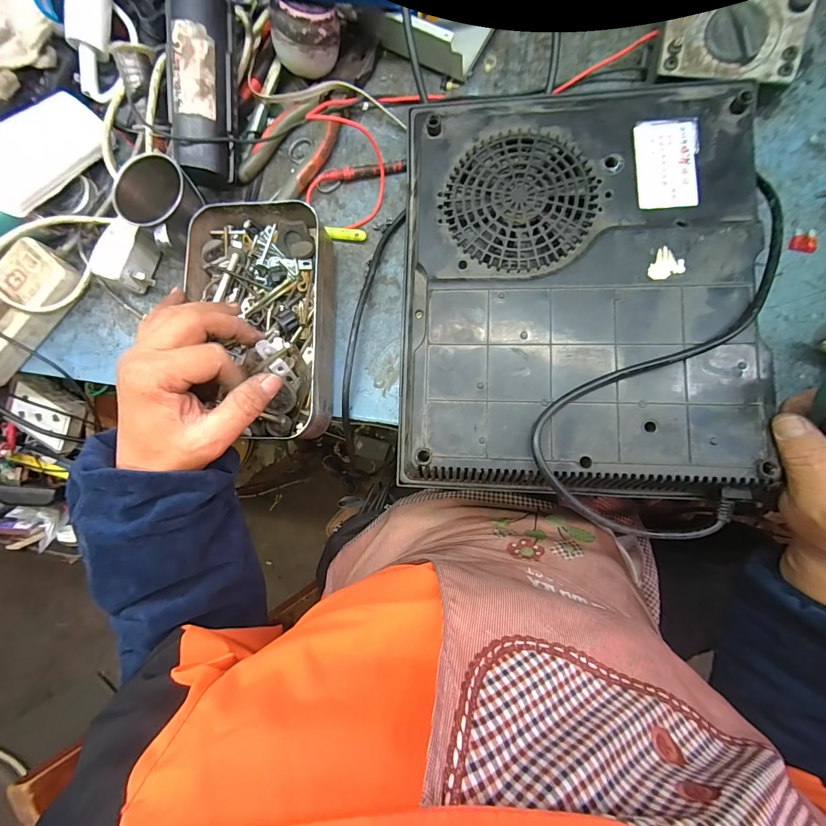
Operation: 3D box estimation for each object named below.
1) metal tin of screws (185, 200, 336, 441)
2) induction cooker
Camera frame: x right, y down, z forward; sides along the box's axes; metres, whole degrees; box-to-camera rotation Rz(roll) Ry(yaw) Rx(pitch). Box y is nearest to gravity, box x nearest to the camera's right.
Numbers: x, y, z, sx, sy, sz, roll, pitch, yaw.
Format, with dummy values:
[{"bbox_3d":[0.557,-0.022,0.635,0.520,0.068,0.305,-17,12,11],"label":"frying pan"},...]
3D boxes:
[{"bbox_3d":[-0.138,-0.081,0.334,0.122,0.047,0.207,0,85,4],"label":"metal tin of screws"},{"bbox_3d":[0.126,-0.106,0.305,0.268,0.049,0.343,2,85,4],"label":"induction cooker"}]

